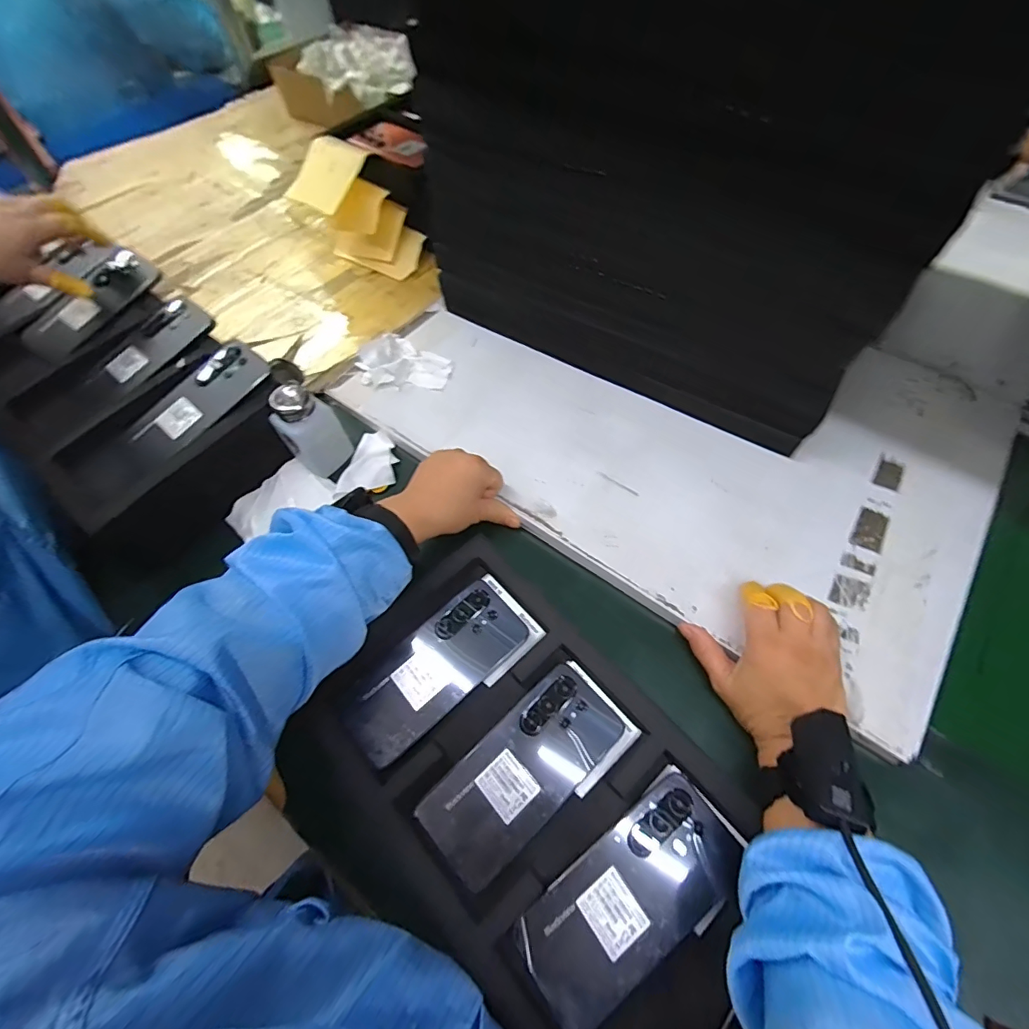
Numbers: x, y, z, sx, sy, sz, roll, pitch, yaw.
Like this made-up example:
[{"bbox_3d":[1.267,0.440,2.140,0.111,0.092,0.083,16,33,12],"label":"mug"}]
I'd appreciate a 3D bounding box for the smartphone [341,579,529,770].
[{"bbox_3d":[-0.069,0.136,0.422,0.168,0.005,0.073,-41,68,-18],"label":"smartphone"}]

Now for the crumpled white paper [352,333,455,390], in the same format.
[{"bbox_3d":[-0.137,-0.197,0.601,0.112,0.022,0.084,2,62,3],"label":"crumpled white paper"}]

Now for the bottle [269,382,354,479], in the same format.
[{"bbox_3d":[-0.218,-0.092,0.511,0.052,0.092,0.055,39,70,20],"label":"bottle"}]

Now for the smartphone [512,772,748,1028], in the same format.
[{"bbox_3d":[0.086,0.272,0.341,0.169,0.004,0.076,-32,65,-15],"label":"smartphone"}]

